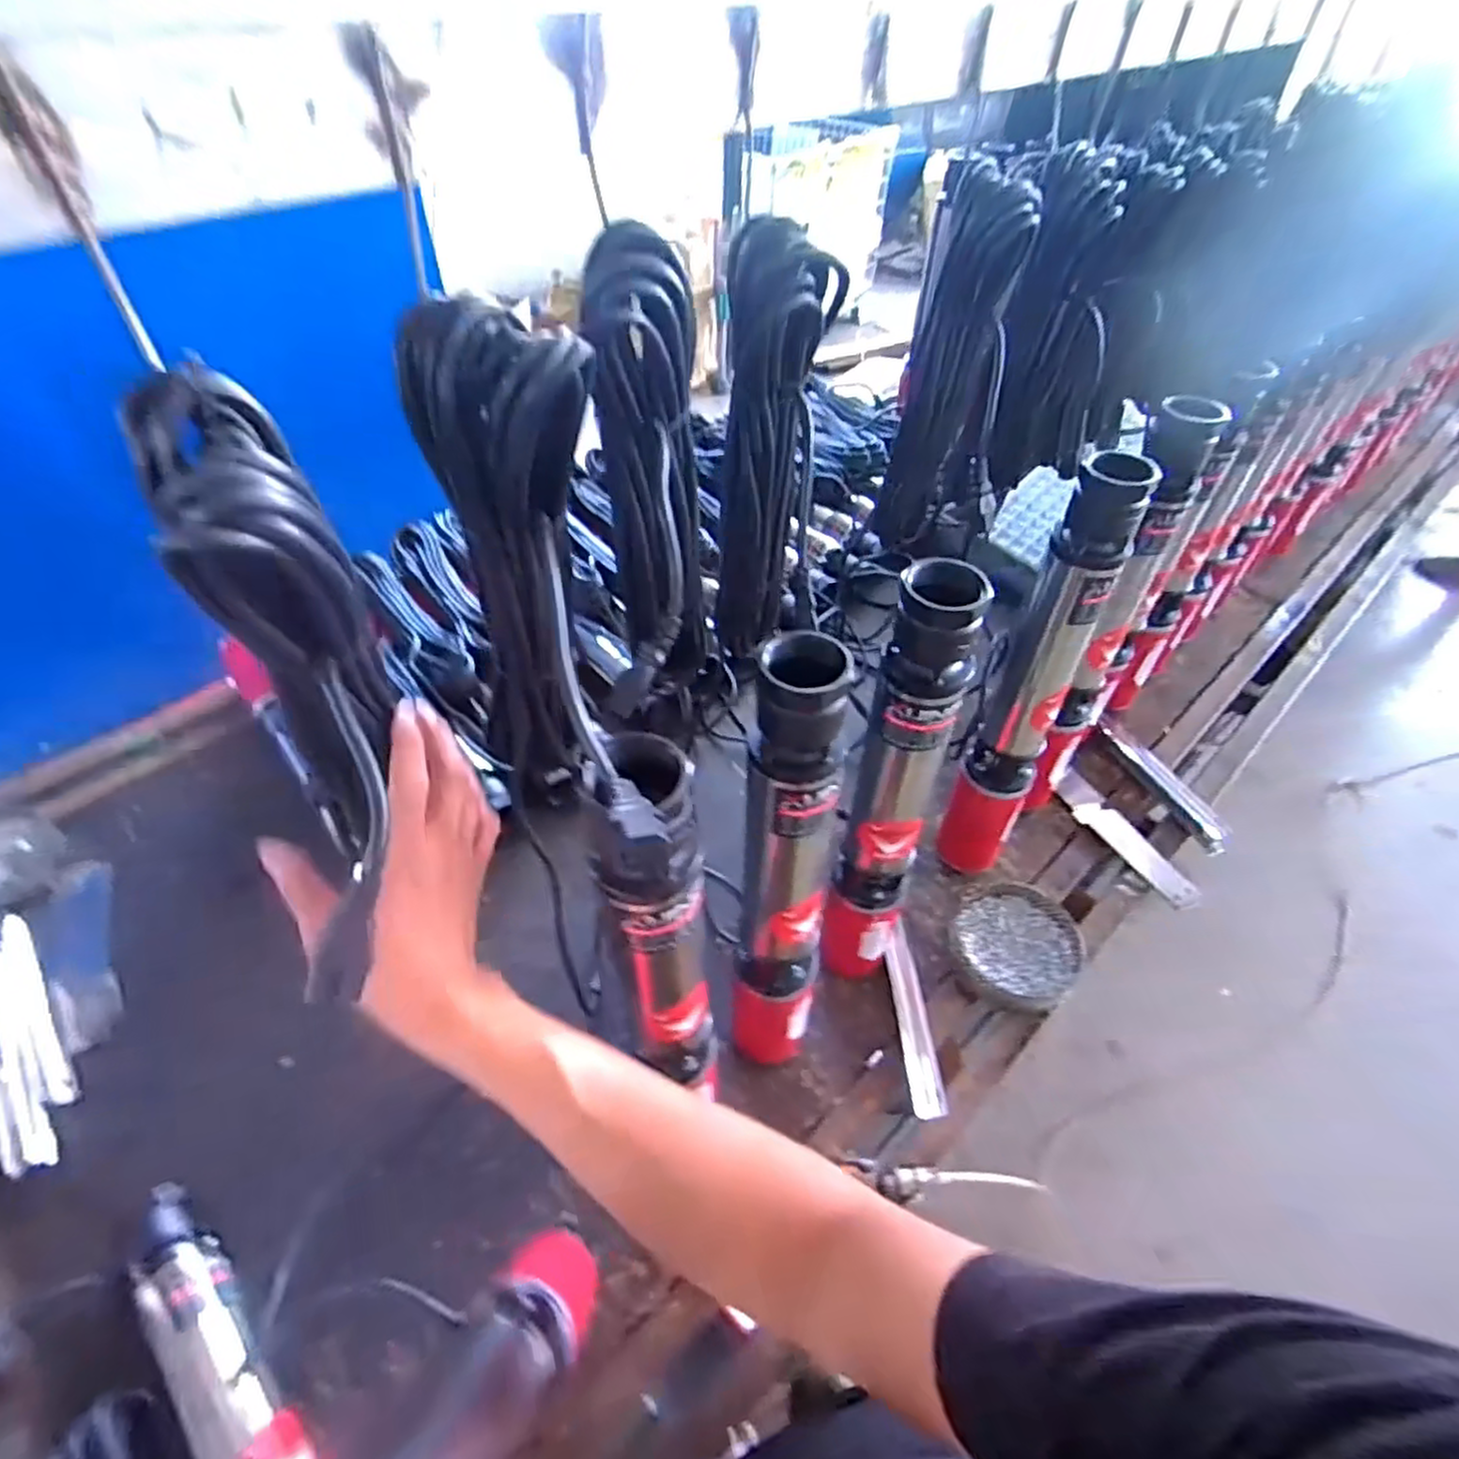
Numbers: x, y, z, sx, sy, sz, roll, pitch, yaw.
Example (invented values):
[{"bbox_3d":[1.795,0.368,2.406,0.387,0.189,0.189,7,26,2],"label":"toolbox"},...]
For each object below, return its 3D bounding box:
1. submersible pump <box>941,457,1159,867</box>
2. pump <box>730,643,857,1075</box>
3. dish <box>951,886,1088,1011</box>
[{"bbox_3d":[0.307,-0.024,0.754,0.074,0.513,0.065,24,53,20],"label":"submersible pump"},{"bbox_3d":[0.045,0.142,0.590,0.069,0.503,0.074,12,50,10],"label":"pump"},{"bbox_3d":[0.333,0.247,0.854,0.142,0.035,0.160,9,50,8],"label":"dish"}]

